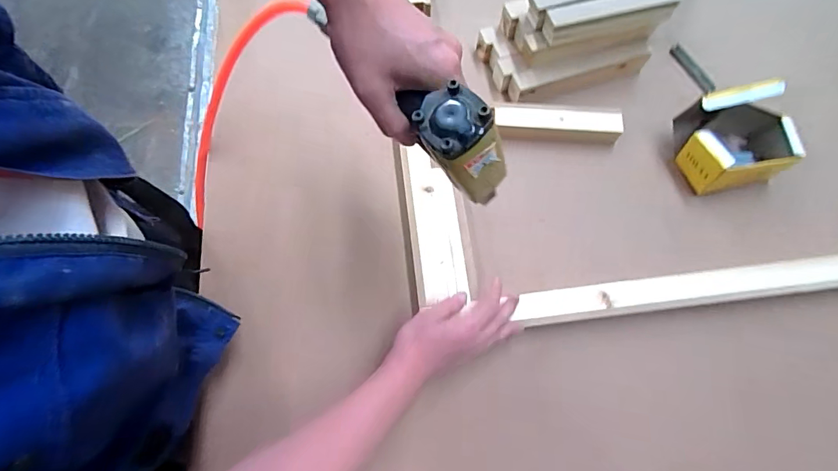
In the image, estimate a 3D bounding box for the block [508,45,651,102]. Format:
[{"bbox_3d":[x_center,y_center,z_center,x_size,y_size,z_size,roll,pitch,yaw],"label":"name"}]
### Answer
[{"bbox_3d":[0.244,-0.247,0.658,0.218,0.038,0.028,-14,71,-5],"label":"block"}]

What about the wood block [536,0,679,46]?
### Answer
[{"bbox_3d":[0.265,-0.308,0.606,0.188,0.038,0.039,-11,71,-4],"label":"wood block"}]

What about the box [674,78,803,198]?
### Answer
[{"bbox_3d":[0.440,-0.131,0.595,0.138,0.097,0.112,-10,71,-4],"label":"box"}]

